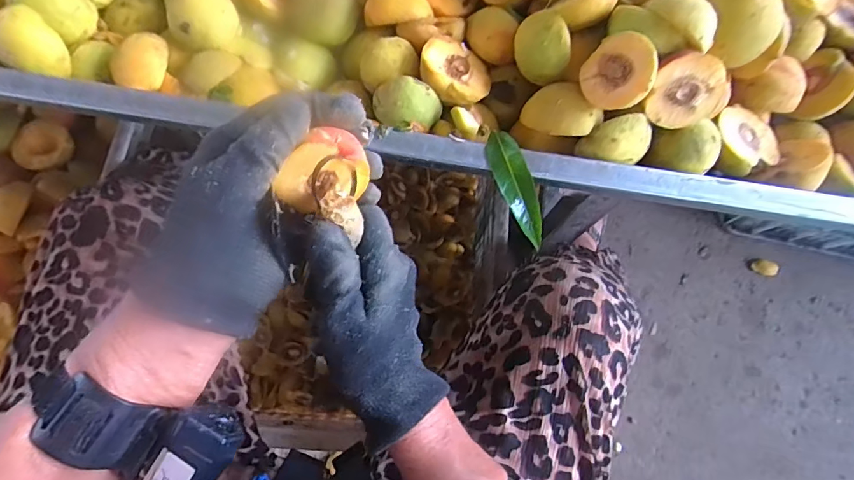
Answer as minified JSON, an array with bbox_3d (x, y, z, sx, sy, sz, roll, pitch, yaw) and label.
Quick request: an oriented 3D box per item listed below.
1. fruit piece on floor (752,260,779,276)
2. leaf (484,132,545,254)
[{"bbox_3d":[0.590,0.048,0.778,0.043,0.014,0.026,11,74,1],"label":"fruit piece on floor"},{"bbox_3d":[0.067,-0.039,0.340,0.023,0.020,0.090,-23,93,-8],"label":"leaf"}]

